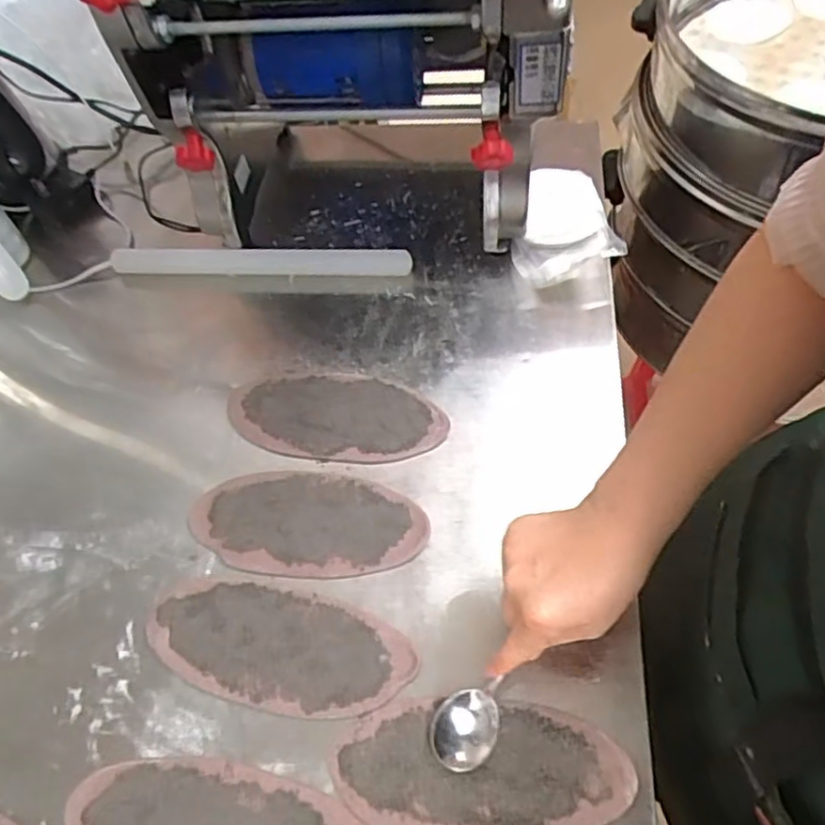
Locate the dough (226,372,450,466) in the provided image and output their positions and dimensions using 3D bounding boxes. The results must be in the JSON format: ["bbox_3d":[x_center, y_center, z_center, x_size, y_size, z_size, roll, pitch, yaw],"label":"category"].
[{"bbox_3d":[-0.069,0.002,0.610,0.195,0.009,0.093,4,57,8],"label":"dough"}]

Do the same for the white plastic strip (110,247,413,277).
[{"bbox_3d":[-0.163,-0.161,0.720,0.318,0.027,0.023,0,57,5],"label":"white plastic strip"}]

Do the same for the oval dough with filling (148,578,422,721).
[{"bbox_3d":[-0.102,0.174,0.503,0.201,0.004,0.087,7,58,10],"label":"oval dough with filling"}]

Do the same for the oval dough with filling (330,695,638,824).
[{"bbox_3d":[0.045,0.236,0.449,0.191,0.004,0.081,-1,57,4],"label":"oval dough with filling"}]

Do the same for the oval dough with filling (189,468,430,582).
[{"bbox_3d":[-0.087,0.089,0.555,0.191,0.005,0.095,0,57,5],"label":"oval dough with filling"}]

